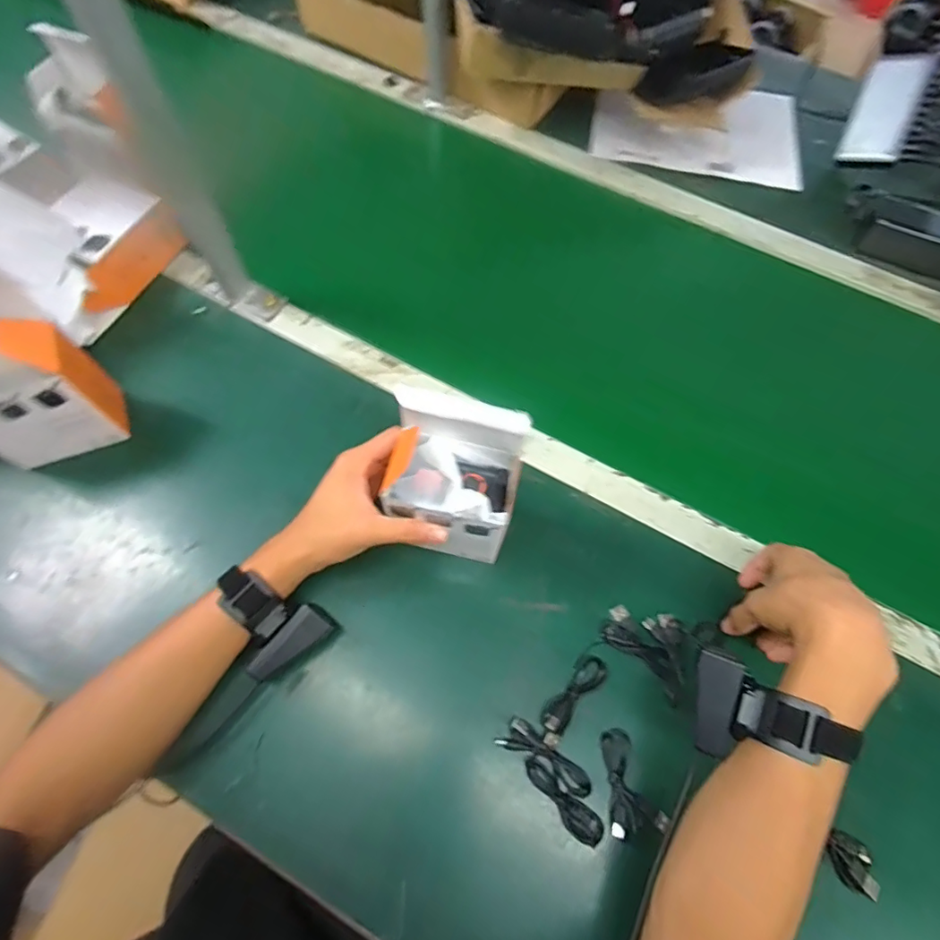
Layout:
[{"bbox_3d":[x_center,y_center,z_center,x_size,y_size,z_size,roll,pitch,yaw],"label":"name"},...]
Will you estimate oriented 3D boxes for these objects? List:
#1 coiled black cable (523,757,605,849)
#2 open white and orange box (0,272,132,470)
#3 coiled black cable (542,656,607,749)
[{"bbox_3d":[0.073,0.260,0.415,0.022,0.012,0.072,-41,61,-18],"label":"coiled black cable"},{"bbox_3d":[-0.383,-0.076,0.453,0.106,0.173,0.075,-17,66,-11],"label":"open white and orange box"},{"bbox_3d":[0.086,0.192,0.442,0.023,0.018,0.081,39,70,14],"label":"coiled black cable"}]

